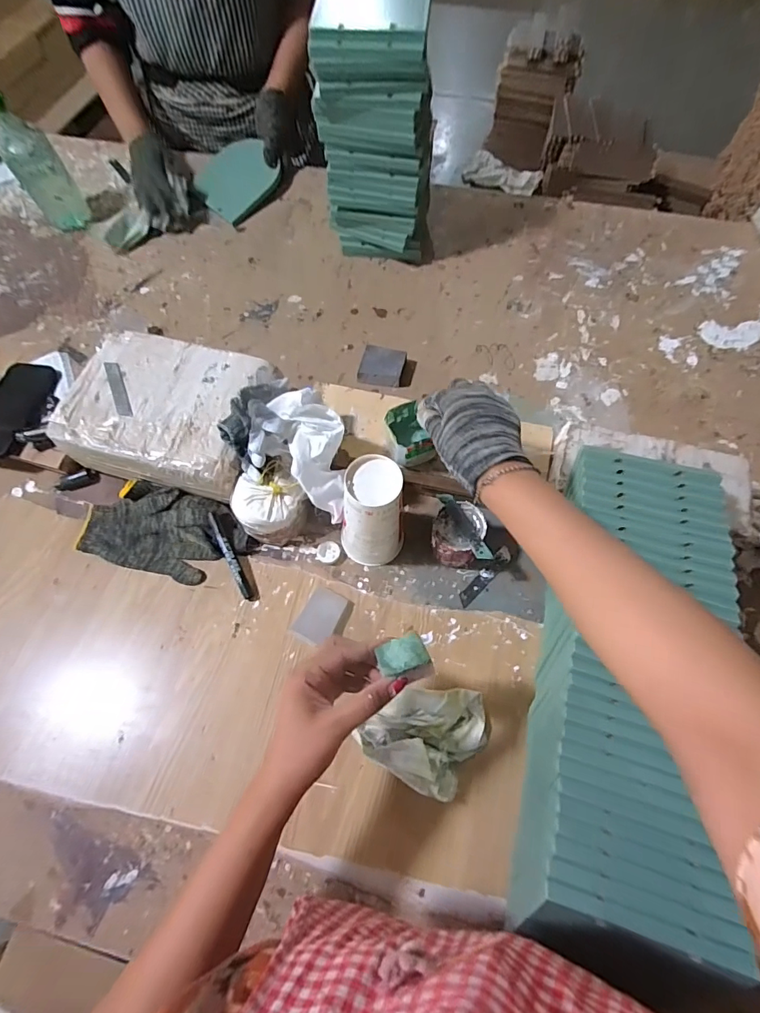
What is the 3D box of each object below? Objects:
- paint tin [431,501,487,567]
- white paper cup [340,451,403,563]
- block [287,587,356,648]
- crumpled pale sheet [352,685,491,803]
[{"bbox_3d":[0.097,0.039,0.581,0.062,0.073,0.065,0,66,1],"label":"paint tin"},{"bbox_3d":[-0.008,0.015,0.550,0.068,0.168,0.074,35,71,15],"label":"white paper cup"},{"bbox_3d":[-0.070,0.138,0.560,0.056,0.015,0.069,28,70,13],"label":"block"},{"bbox_3d":[0.056,0.244,0.497,0.109,0.051,0.121,38,72,16],"label":"crumpled pale sheet"}]

